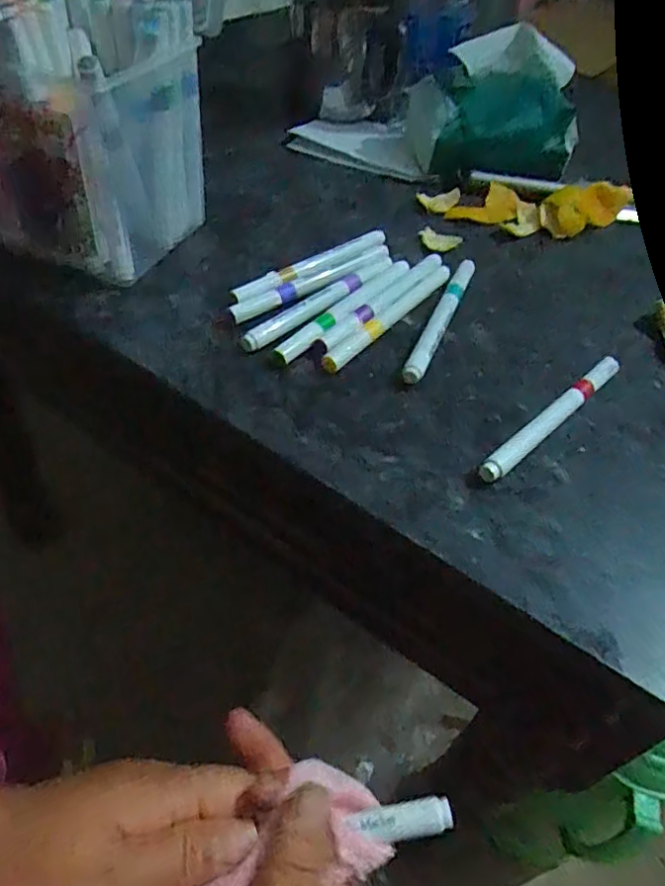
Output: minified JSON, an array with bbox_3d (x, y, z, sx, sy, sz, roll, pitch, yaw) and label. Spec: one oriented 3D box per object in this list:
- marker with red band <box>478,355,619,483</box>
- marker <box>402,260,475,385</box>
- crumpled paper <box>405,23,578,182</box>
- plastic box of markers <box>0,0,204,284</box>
[{"bbox_3d":[0.127,-0.016,0.348,0.136,0.012,0.011,-35,61,-30],"label":"marker with red band"},{"bbox_3d":[0.072,-0.082,0.399,0.012,0.011,0.135,21,50,11],"label":"marker"},{"bbox_3d":[0.142,-0.290,0.535,0.143,0.097,0.080,2,49,-5],"label":"crumpled paper"},{"bbox_3d":[-0.165,-0.196,0.386,0.138,0.143,0.107,22,50,13],"label":"plastic box of markers"}]

